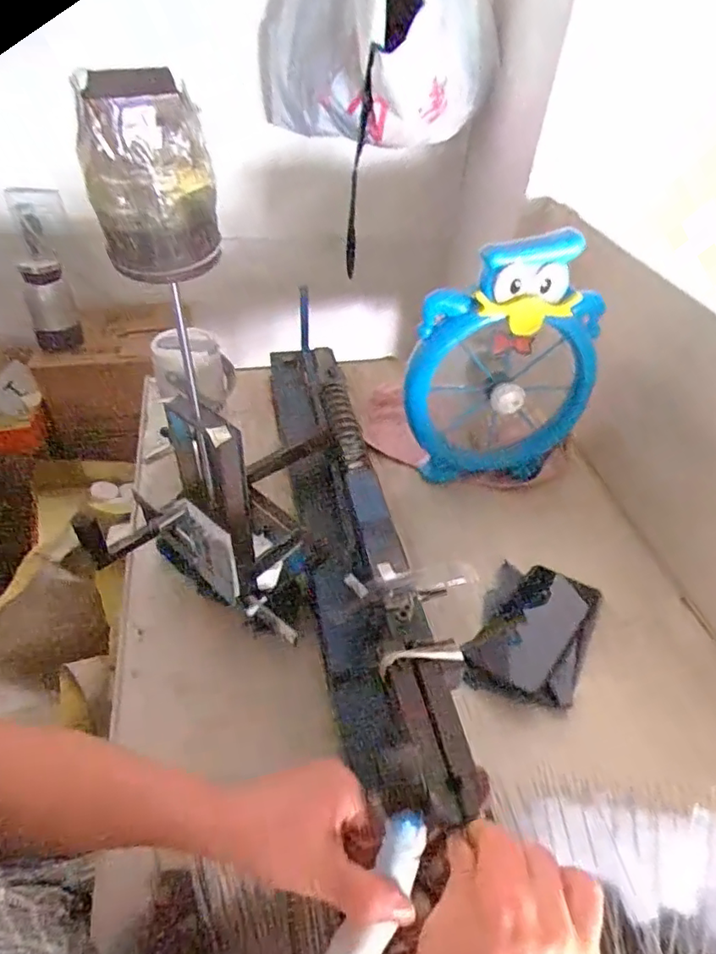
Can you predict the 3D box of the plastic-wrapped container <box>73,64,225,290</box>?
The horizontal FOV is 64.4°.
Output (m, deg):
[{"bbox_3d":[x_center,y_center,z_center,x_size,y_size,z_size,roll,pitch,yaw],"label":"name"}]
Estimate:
[{"bbox_3d":[-0.104,-0.150,0.287,0.059,0.084,0.063,-9,45,-14],"label":"plastic-wrapped container"}]

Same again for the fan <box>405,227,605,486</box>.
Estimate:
[{"bbox_3d":[0.173,-0.138,0.697,0.225,0.319,0.110,1,44,-4],"label":"fan"}]

